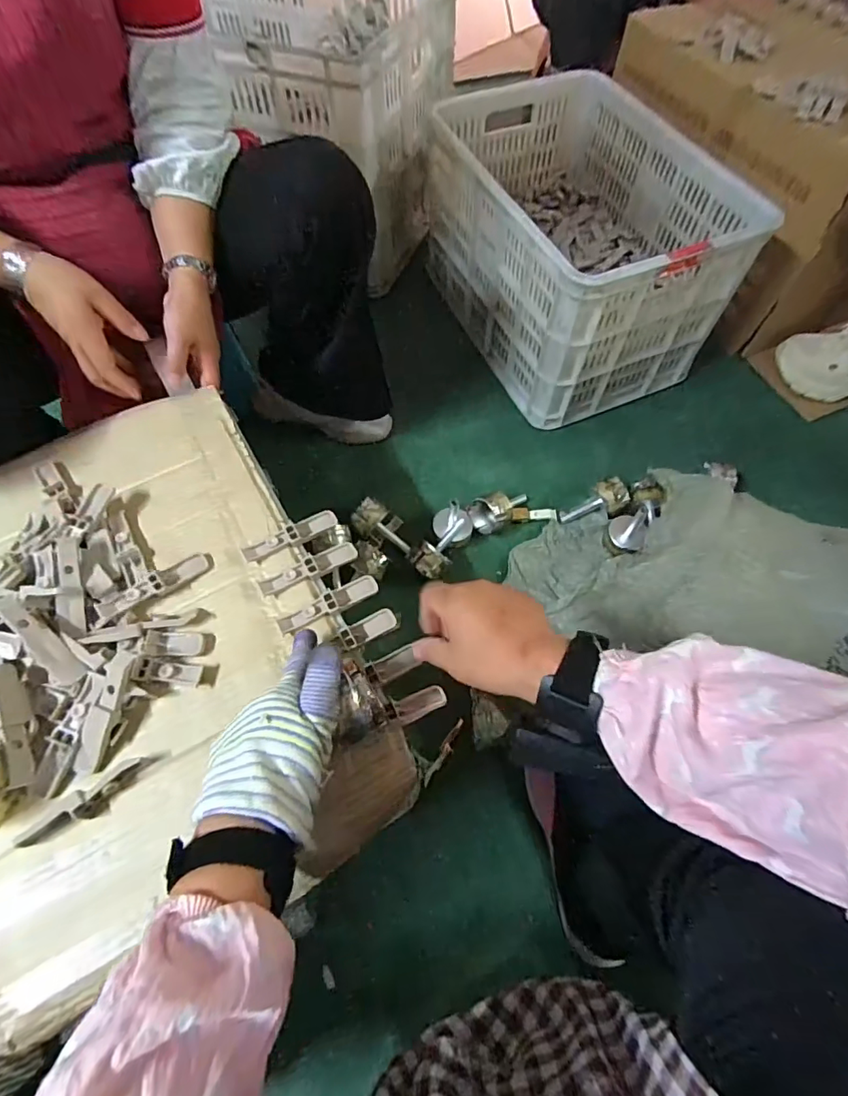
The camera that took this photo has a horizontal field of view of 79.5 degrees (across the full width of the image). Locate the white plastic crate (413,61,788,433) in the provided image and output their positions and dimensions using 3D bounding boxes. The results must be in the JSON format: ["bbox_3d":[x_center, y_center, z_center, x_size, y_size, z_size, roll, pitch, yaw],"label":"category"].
[{"bbox_3d":[0.252,-0.554,0.938,0.357,0.296,0.541,-25,66,-12],"label":"white plastic crate"}]

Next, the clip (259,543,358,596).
[{"bbox_3d":[-0.111,0.020,0.499,0.097,0.015,0.020,-28,66,-13],"label":"clip"}]

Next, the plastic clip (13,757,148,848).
[{"bbox_3d":[-0.262,0.198,0.397,0.093,0.026,0.019,-31,67,-15],"label":"plastic clip"}]

